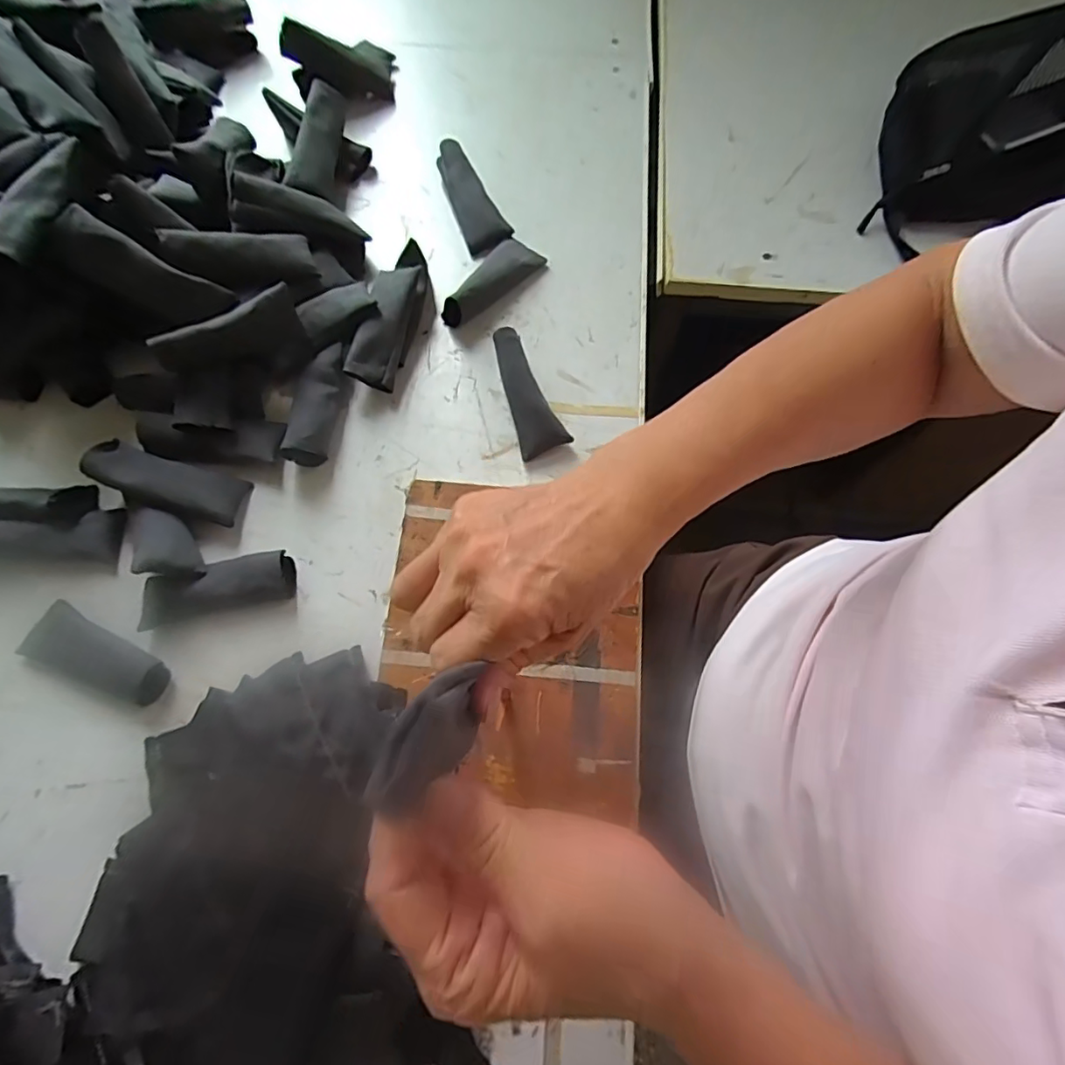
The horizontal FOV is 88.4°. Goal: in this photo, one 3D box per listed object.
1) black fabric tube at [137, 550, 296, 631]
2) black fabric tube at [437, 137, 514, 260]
[{"bbox_3d":[-0.226,0.039,0.393,0.105,0.021,0.037,-11,73,-4],"label":"black fabric tube"},{"bbox_3d":[-0.055,-0.308,0.503,0.040,0.030,0.106,-21,74,-7],"label":"black fabric tube"}]

